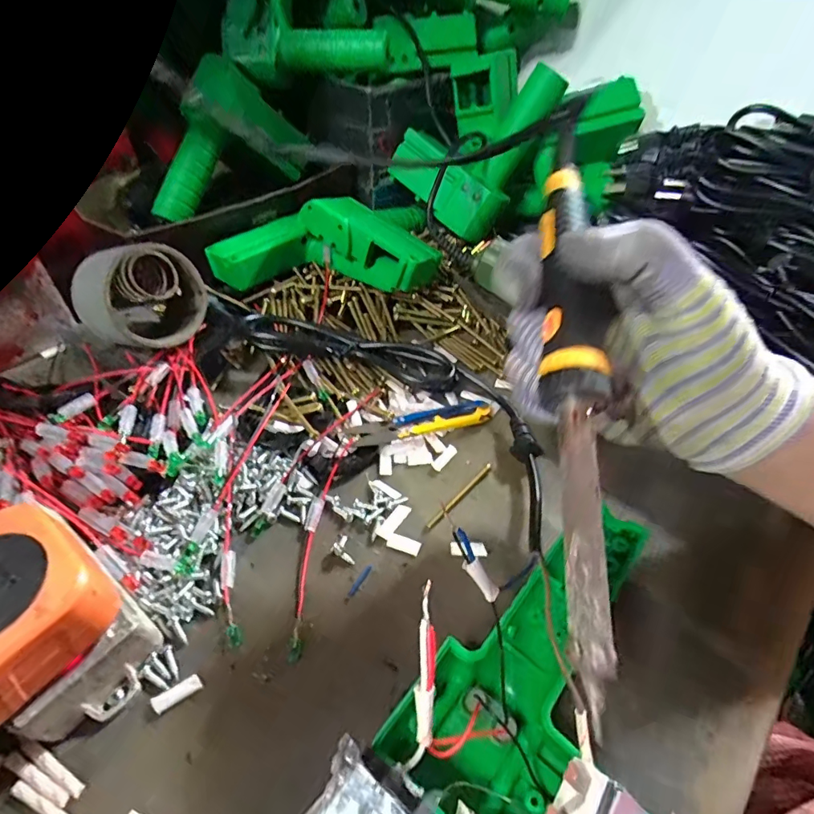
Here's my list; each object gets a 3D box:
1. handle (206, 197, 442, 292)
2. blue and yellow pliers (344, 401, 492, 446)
[{"bbox_3d":[-0.067,-0.137,0.401,0.187,0.055,0.083,7,48,1],"label":"handle"},{"bbox_3d":[0.010,0.009,0.315,0.094,0.011,0.025,-12,49,-14],"label":"blue and yellow pliers"}]

